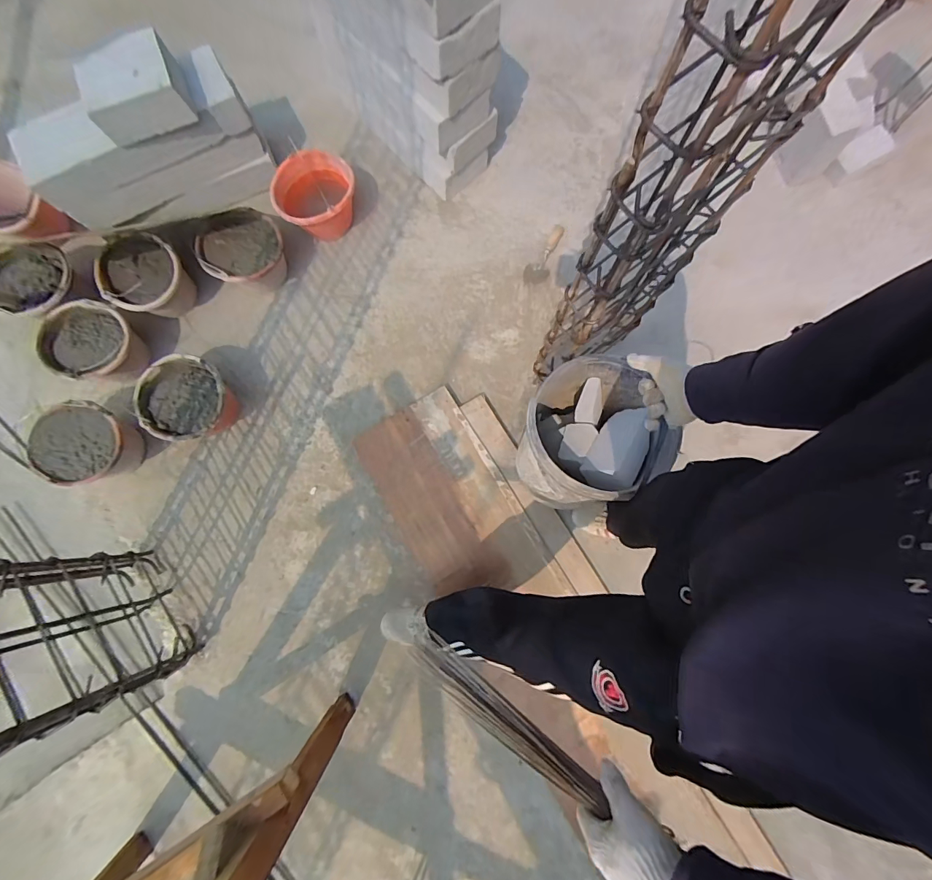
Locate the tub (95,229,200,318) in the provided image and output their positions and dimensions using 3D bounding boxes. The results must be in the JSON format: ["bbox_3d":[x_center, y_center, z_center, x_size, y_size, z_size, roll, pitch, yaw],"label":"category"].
[{"bbox_3d":[-0.974,-0.498,1.295,0.244,0.151,0.218,44,82,7],"label":"tub"}]

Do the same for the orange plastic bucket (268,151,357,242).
[{"bbox_3d":[-0.461,-0.742,1.334,0.253,0.167,0.209,-23,80,-5],"label":"orange plastic bucket"}]

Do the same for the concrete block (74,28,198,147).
[{"bbox_3d":[-0.859,-0.916,1.101,0.236,0.117,0.190,-25,81,-5],"label":"concrete block"}]

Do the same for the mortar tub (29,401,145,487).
[{"bbox_3d":[-1.033,0.022,1.194,0.216,0.168,0.214,0,79,-1],"label":"mortar tub"}]

